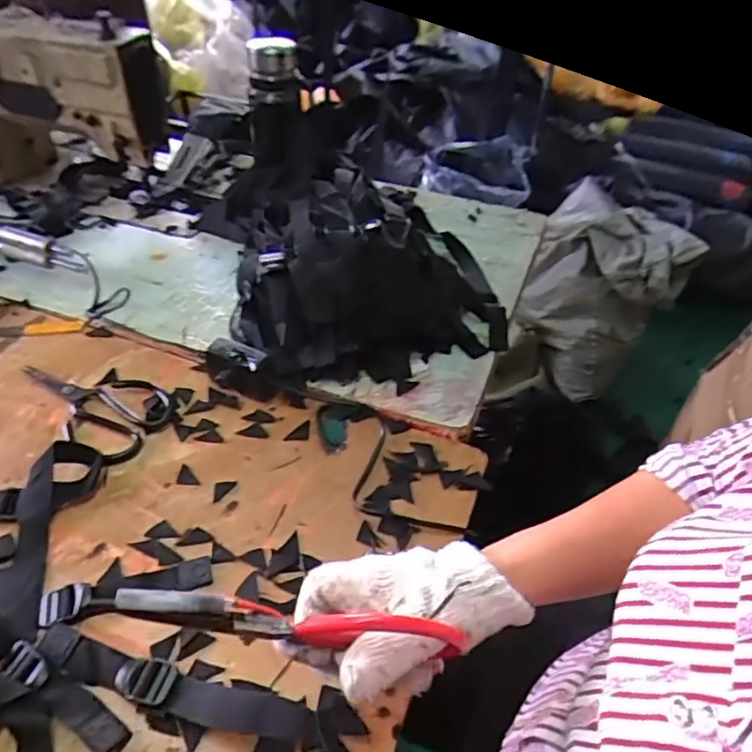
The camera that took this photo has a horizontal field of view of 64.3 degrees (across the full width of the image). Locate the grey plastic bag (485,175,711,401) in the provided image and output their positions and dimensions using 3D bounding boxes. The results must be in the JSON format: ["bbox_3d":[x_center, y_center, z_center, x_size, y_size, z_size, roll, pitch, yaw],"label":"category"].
[{"bbox_3d":[0.537,-0.169,1.566,0.362,0.455,0.423,34,51,28],"label":"grey plastic bag"}]

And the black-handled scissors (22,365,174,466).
[{"bbox_3d":[-0.303,0.023,0.638,0.179,0.015,0.099,24,47,21],"label":"black-handled scissors"}]

